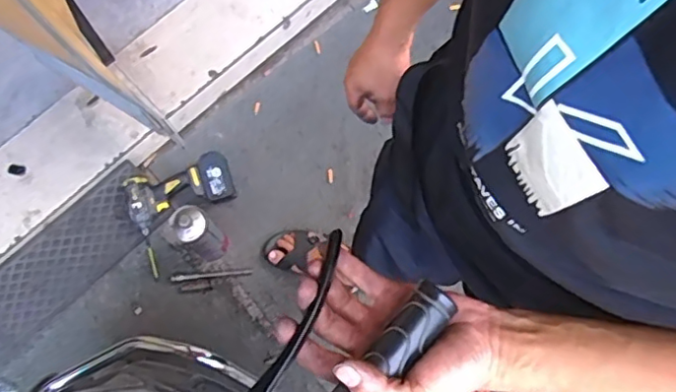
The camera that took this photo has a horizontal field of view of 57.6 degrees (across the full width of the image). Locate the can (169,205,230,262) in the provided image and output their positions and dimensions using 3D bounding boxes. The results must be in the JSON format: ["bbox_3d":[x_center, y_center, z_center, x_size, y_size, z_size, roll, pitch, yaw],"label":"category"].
[{"bbox_3d":[-0.321,0.090,1.439,0.080,0.196,0.084,-1,70,2],"label":"can"}]

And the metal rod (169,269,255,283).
[{"bbox_3d":[-0.311,0.193,1.509,0.202,0.014,0.018,-5,70,0],"label":"metal rod"}]

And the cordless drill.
[{"bbox_3d":[-0.392,-0.014,1.529,0.260,0.087,0.122,-23,71,-6],"label":"cordless drill"}]

